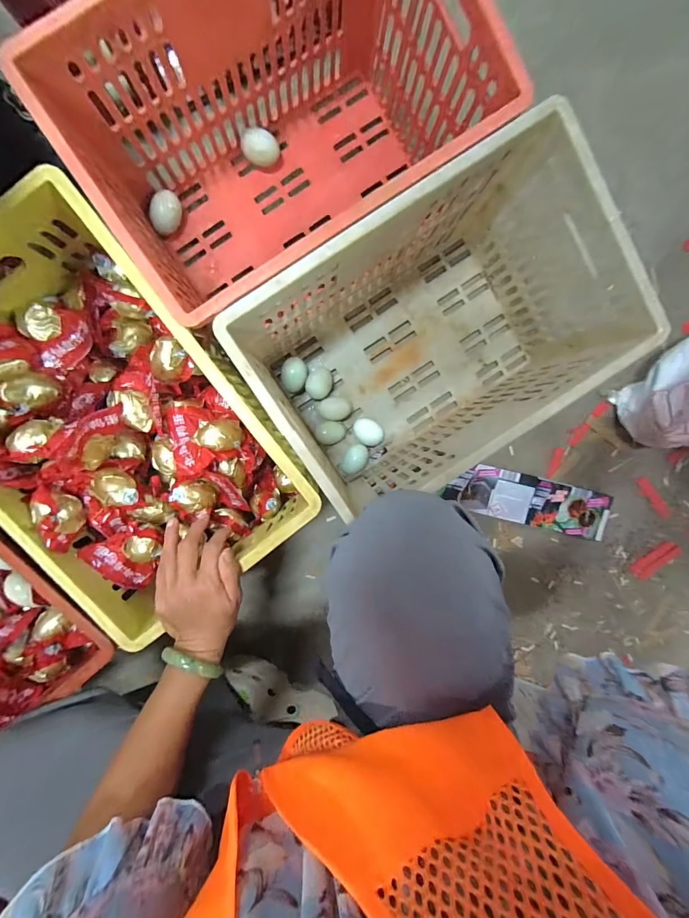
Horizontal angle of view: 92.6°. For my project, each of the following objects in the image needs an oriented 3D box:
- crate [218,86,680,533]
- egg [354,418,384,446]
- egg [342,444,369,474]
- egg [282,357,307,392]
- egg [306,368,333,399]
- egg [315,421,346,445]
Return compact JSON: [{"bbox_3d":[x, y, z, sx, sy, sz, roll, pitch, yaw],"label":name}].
[{"bbox_3d":[0.123,-0.171,0.502,0.472,0.236,0.314,-33,99,1],"label":"crate"},{"bbox_3d":[0.043,-0.049,0.611,0.048,0.038,0.058,-40,99,3],"label":"egg"},{"bbox_3d":[0.020,-0.001,0.612,0.044,0.043,0.056,26,96,-7],"label":"egg"},{"bbox_3d":[-0.088,-0.149,0.591,0.043,0.038,0.057,2,98,-4],"label":"egg"},{"bbox_3d":[-0.044,-0.135,0.593,0.043,0.041,0.052,27,96,-7],"label":"egg"},{"bbox_3d":[-0.025,-0.049,0.607,0.052,0.035,0.041,0,98,-4],"label":"egg"}]

